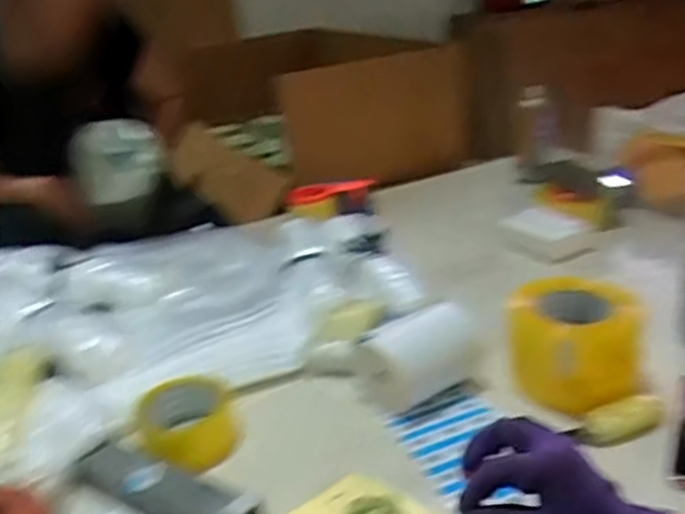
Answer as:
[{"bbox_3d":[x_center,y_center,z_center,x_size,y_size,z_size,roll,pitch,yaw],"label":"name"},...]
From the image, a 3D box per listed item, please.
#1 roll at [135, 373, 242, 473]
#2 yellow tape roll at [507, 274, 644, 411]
[{"bbox_3d":[-0.159,0.171,0.694,0.097,0.051,0.096,-5,24,2],"label":"roll"},{"bbox_3d":[0.248,0.092,0.724,0.136,0.097,0.110,-1,25,12],"label":"yellow tape roll"}]

